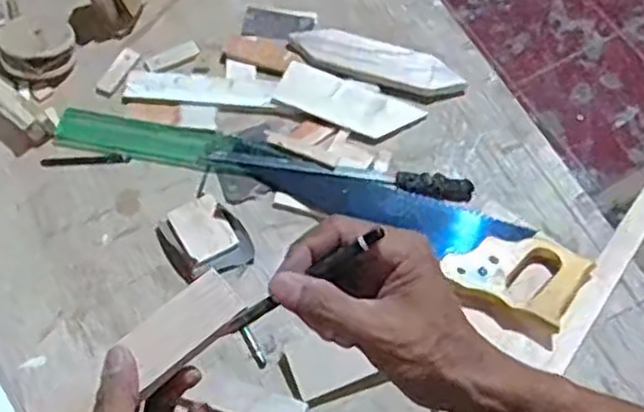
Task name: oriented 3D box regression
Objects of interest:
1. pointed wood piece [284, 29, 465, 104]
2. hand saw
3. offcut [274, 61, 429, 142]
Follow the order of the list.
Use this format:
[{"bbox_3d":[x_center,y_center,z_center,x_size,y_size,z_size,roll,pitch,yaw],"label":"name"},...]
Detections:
[{"bbox_3d":[0.067,-0.179,0.902,0.215,0.020,0.069,20,65,8],"label":"pointed wood piece"},{"bbox_3d":[-0.008,-0.021,0.816,0.599,0.031,0.103,22,65,9],"label":"hand saw"},{"bbox_3d":[0.032,-0.122,0.878,0.170,0.007,0.065,21,65,9],"label":"offcut"}]

